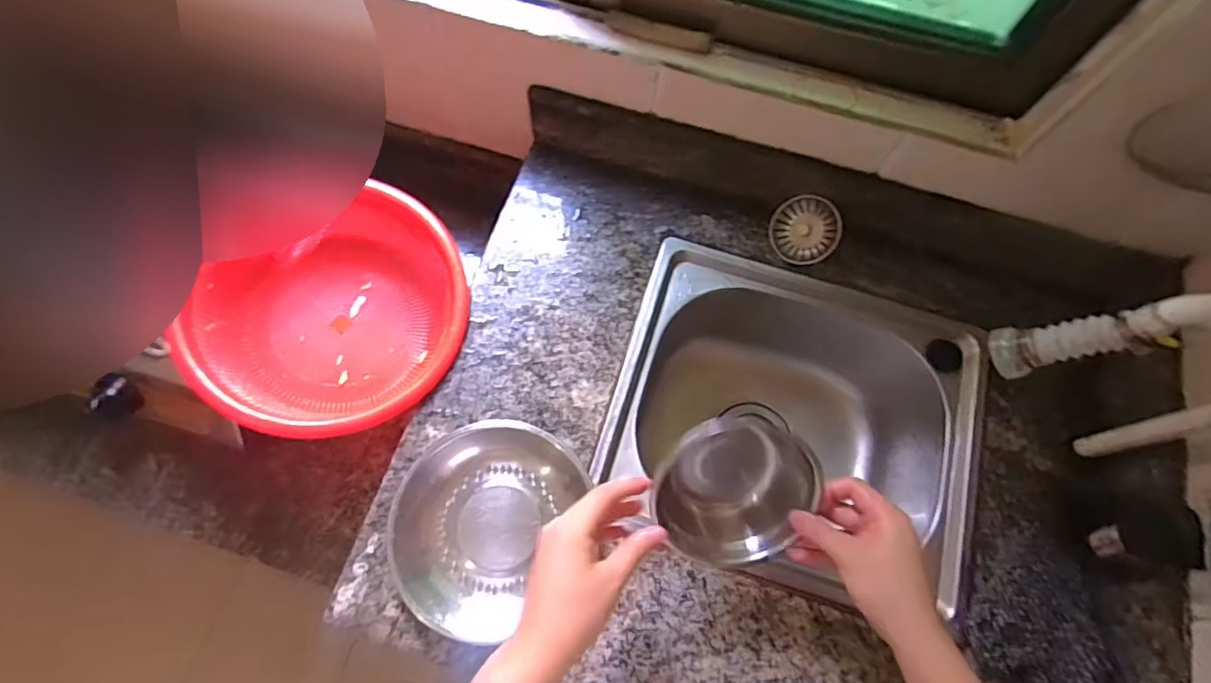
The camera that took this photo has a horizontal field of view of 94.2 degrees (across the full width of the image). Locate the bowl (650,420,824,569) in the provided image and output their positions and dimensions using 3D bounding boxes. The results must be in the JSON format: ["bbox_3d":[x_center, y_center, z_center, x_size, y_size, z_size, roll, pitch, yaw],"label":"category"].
[{"bbox_3d":[0.103,0.121,0.463,0.123,0.058,0.110,-29,73,-12],"label":"bowl"}]

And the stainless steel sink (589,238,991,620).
[{"bbox_3d":[0.206,0.083,0.682,0.377,0.177,0.302,16,70,4],"label":"stainless steel sink"}]

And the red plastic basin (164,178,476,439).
[{"bbox_3d":[-0.287,-0.026,0.621,0.271,0.123,0.258,1,69,-2],"label":"red plastic basin"}]

